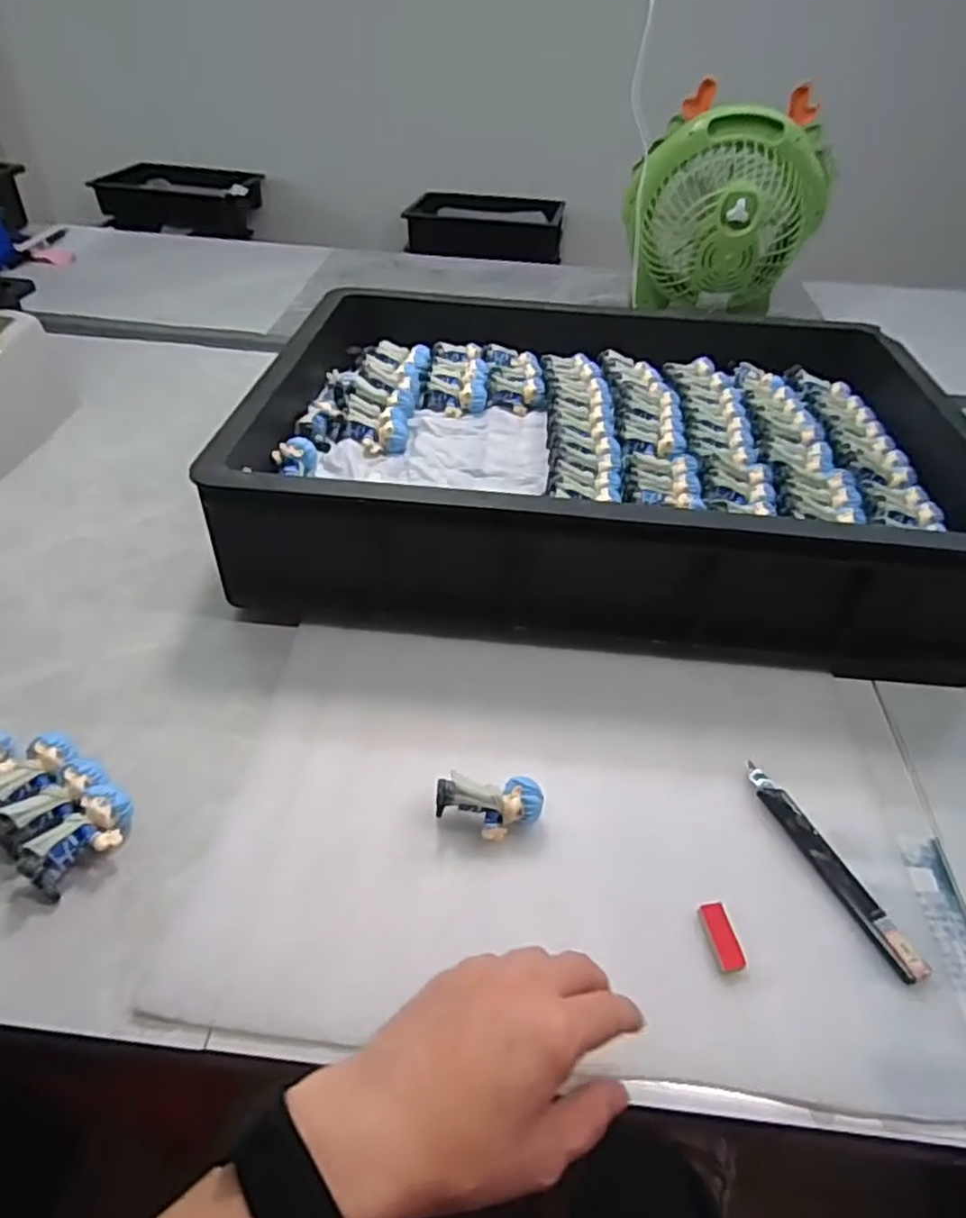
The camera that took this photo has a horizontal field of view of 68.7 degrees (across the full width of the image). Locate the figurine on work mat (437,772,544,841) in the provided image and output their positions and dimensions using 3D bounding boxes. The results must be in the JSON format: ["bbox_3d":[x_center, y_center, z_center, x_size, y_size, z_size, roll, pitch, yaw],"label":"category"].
[{"bbox_3d":[0.004,0.118,0.420,0.062,0.031,0.029,0,43,-3],"label":"figurine on work mat"}]

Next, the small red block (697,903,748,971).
[{"bbox_3d":[0.129,0.176,0.381,0.016,0.006,0.034,-7,44,-11],"label":"small red block"}]

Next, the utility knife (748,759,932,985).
[{"bbox_3d":[0.200,0.147,0.412,0.018,0.010,0.137,-15,46,-18],"label":"utility knife"}]

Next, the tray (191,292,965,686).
[{"bbox_3d":[0.104,-0.153,0.649,0.575,0.122,0.439,4,43,1],"label":"tray"}]

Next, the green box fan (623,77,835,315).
[{"bbox_3d":[0.315,-0.514,0.938,0.240,0.245,0.130,16,44,14],"label":"green box fan"}]

